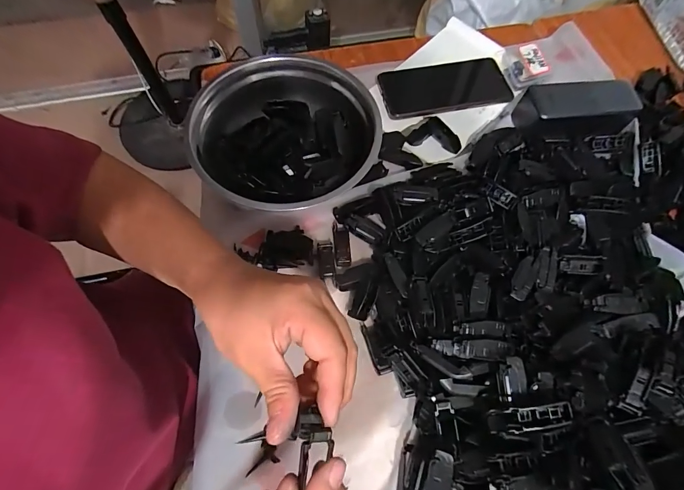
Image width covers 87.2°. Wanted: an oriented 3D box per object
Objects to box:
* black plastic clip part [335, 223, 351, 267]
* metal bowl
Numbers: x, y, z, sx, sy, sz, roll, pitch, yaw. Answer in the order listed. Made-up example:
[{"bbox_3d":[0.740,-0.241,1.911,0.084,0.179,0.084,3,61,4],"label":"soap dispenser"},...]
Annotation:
[{"bbox_3d":[0.001,0.000,0.383,0.016,0.009,0.045,-4,66,-3],"label":"black plastic clip part"},{"bbox_3d":[-0.061,-0.117,0.410,0.200,0.061,0.190,0,66,-1],"label":"metal bowl"}]

